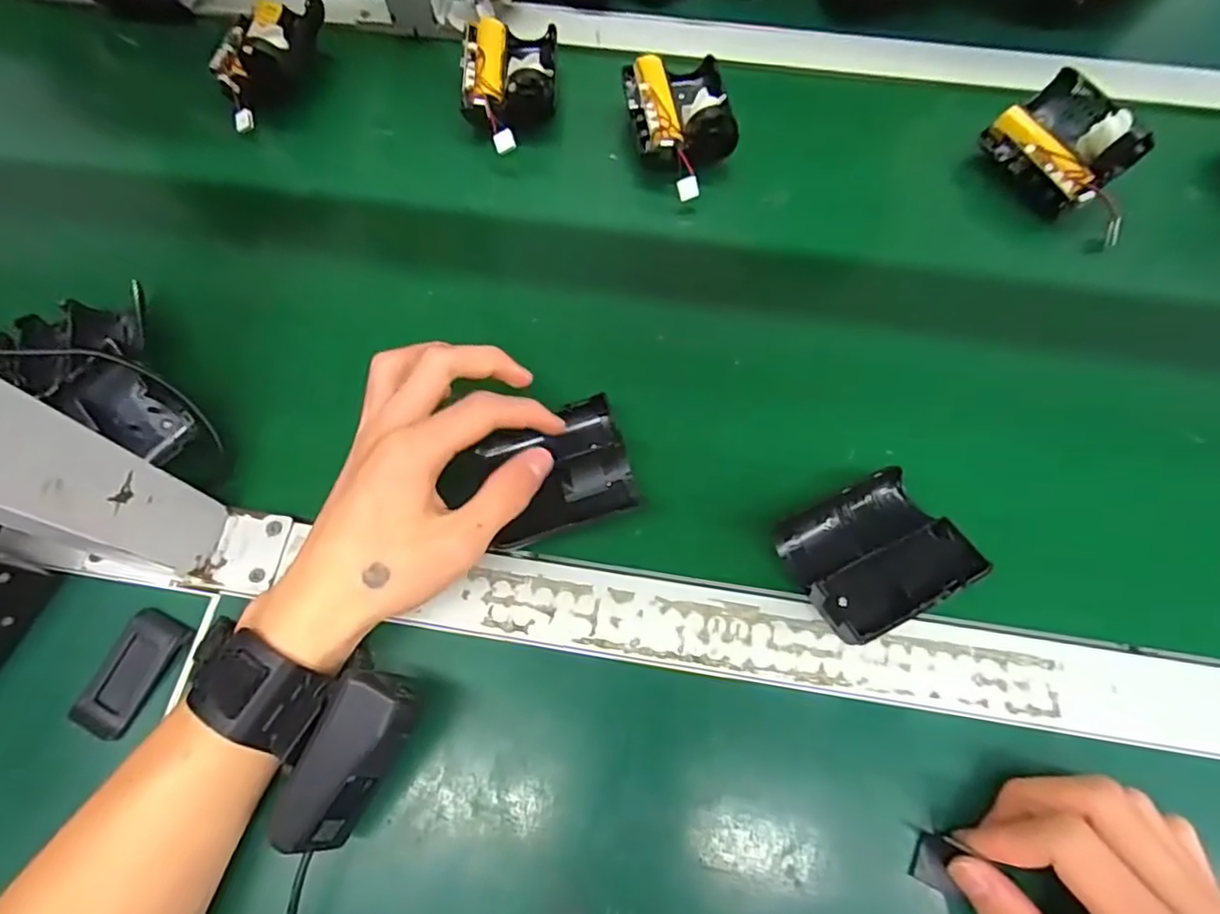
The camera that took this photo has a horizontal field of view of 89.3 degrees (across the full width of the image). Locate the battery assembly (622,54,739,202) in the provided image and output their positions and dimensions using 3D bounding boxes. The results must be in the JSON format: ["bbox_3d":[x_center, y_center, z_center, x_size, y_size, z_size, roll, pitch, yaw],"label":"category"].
[{"bbox_3d":[0.049,-0.228,0.425,0.067,0.036,0.109,-10,68,-3],"label":"battery assembly"}]

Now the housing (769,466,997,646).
[{"bbox_3d":[0.132,0.047,0.307,0.078,0.029,0.067,-25,69,-9],"label":"housing"}]

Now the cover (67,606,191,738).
[{"bbox_3d":[-0.228,0.103,0.296,0.027,0.008,0.055,22,70,10],"label":"cover"}]

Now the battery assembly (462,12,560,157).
[{"bbox_3d":[-0.070,-0.265,0.441,0.063,0.034,0.113,-1,68,0],"label":"battery assembly"}]

